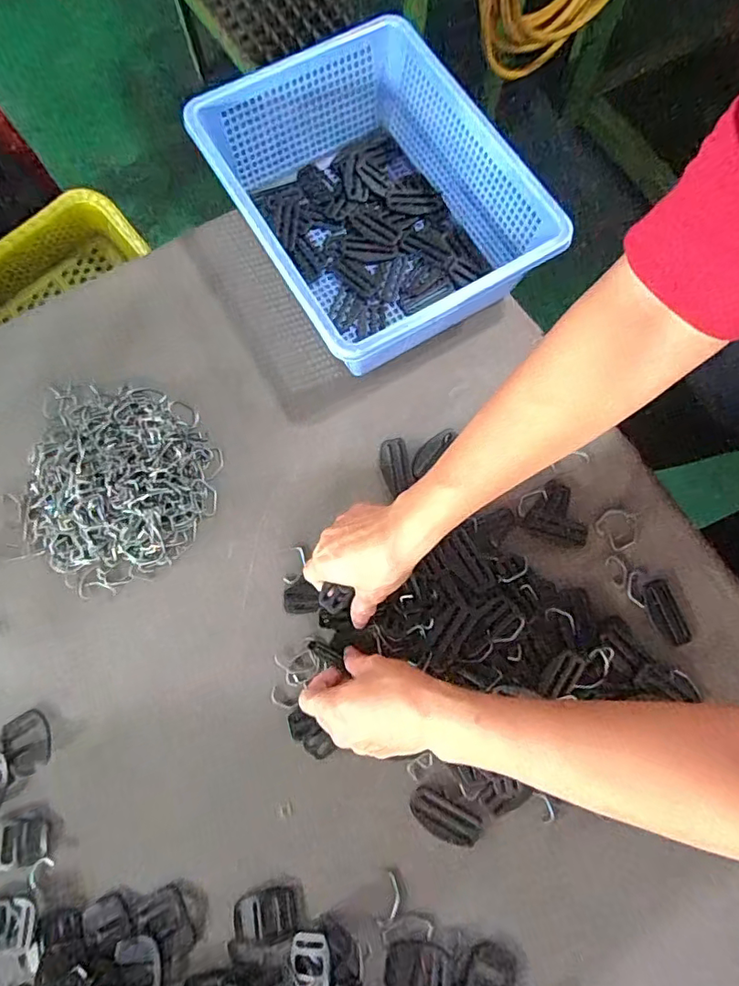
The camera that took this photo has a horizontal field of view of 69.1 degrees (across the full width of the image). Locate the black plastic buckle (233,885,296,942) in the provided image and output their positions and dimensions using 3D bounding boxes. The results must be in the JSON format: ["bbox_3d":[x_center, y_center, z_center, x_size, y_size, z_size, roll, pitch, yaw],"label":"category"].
[{"bbox_3d":[-0.081,0.323,0.410,0.047,0.004,0.031,-12,76,-4],"label":"black plastic buckle"}]

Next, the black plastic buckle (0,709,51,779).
[{"bbox_3d":[-0.282,0.205,0.440,0.037,0.004,0.045,-27,77,-7],"label":"black plastic buckle"}]

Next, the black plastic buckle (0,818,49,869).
[{"bbox_3d":[-0.277,0.276,0.422,0.044,0.004,0.033,-4,75,-2],"label":"black plastic buckle"}]

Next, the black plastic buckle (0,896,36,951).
[{"bbox_3d":[-0.278,0.328,0.407,0.045,0.004,0.034,-4,75,-2],"label":"black plastic buckle"}]

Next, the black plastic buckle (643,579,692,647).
[{"bbox_3d":[0.262,0.106,0.476,0.029,0.004,0.057,-16,76,-5],"label":"black plastic buckle"}]

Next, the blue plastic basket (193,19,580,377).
[{"bbox_3d":[0.003,-0.272,0.520,0.236,0.103,0.295,-30,78,-8],"label":"blue plastic basket"}]

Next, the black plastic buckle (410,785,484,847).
[{"bbox_3d":[0.060,0.262,0.430,0.059,0.004,0.028,29,77,7],"label":"black plastic buckle"}]

